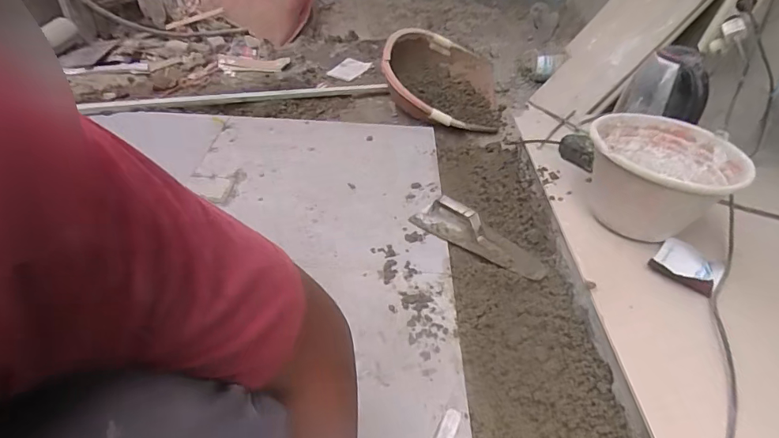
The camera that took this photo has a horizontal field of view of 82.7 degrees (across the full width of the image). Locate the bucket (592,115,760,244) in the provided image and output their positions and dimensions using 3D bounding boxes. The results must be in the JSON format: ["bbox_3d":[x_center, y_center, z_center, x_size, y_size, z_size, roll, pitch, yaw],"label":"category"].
[{"bbox_3d":[0.471,-0.068,0.797,0.229,0.154,0.230,3,40,-2],"label":"bucket"}]

